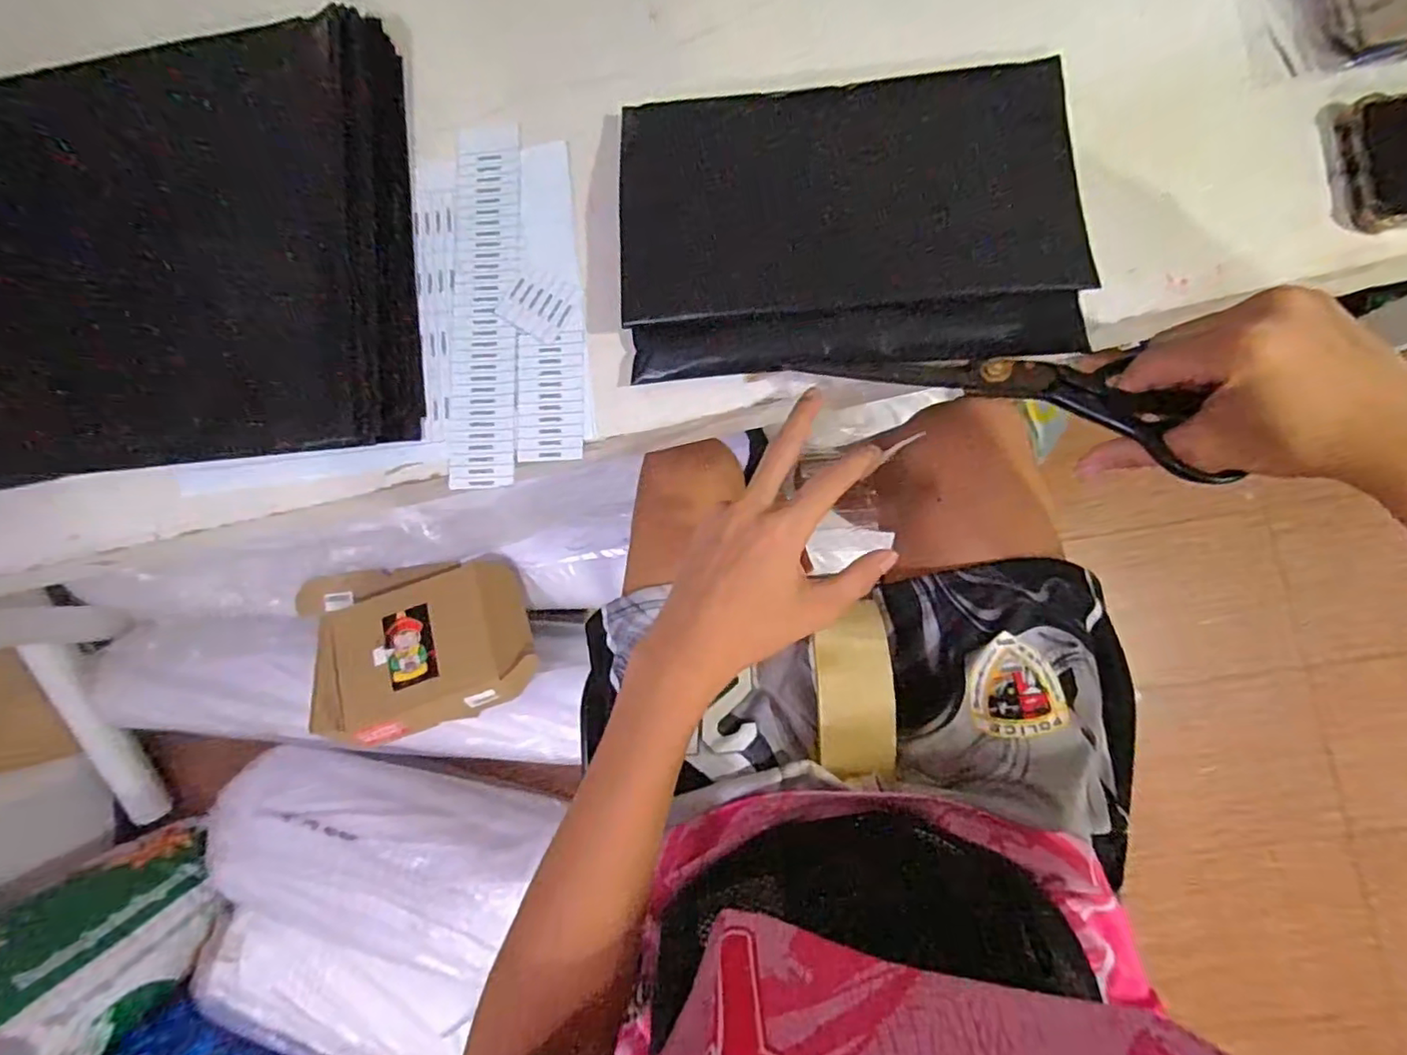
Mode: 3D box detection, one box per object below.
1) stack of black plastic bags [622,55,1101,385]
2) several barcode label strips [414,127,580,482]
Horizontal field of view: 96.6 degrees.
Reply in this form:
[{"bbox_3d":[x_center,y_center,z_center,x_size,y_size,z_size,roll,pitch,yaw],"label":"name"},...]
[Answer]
[{"bbox_3d":[0.089,-0.192,0.393,0.275,0.018,0.184,-3,84,5],"label":"stack of black plastic bags"},{"bbox_3d":[-0.140,-0.153,0.426,0.108,0.008,0.245,-4,84,5],"label":"several barcode label strips"}]

